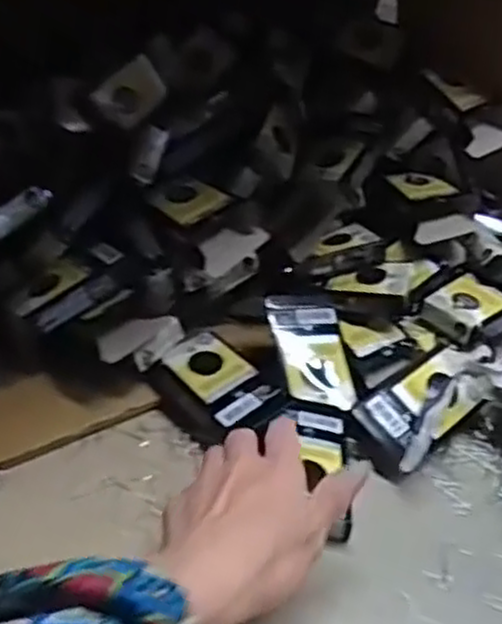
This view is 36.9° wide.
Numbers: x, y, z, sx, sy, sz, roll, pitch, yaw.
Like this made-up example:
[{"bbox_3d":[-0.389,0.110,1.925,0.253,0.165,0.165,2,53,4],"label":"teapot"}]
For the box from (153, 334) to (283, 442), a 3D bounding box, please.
[{"bbox_3d":[-0.023,0.059,0.541,0.059,0.034,0.091,-24,43,-31],"label":"box"}]

